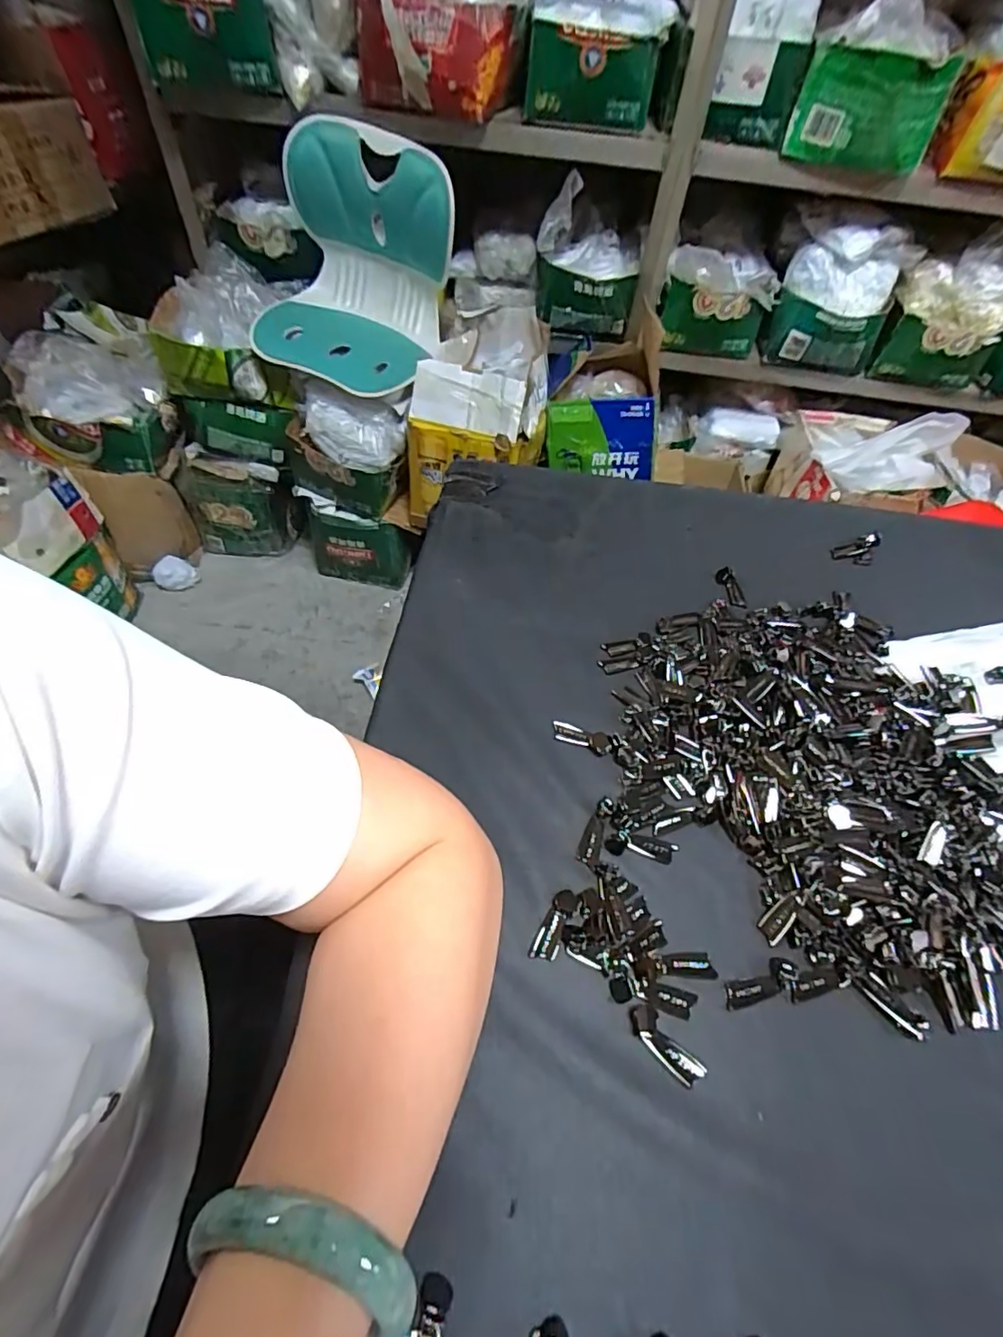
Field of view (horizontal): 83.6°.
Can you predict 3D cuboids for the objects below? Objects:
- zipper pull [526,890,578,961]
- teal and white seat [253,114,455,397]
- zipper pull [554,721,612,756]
[{"bbox_3d":[0.028,0.135,0.295,0.013,0.004,0.038,25,55,13],"label":"zipper pull"},{"bbox_3d":[-0.306,-0.818,1.117,0.373,0.333,0.405,7,54,1],"label":"teal and white seat"},{"bbox_3d":[0.052,0.044,0.362,0.038,0.004,0.014,21,54,10],"label":"zipper pull"}]

